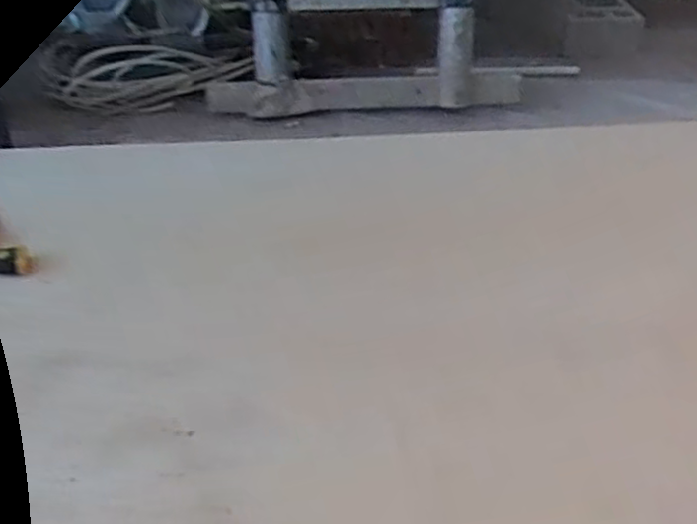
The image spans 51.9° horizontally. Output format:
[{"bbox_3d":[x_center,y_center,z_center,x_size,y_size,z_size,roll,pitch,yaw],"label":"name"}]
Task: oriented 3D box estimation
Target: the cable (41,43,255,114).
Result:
[{"bbox_3d":[-0.397,-0.382,1.456,0.399,0.158,0.090,-13,41,-19],"label":"cable"}]

